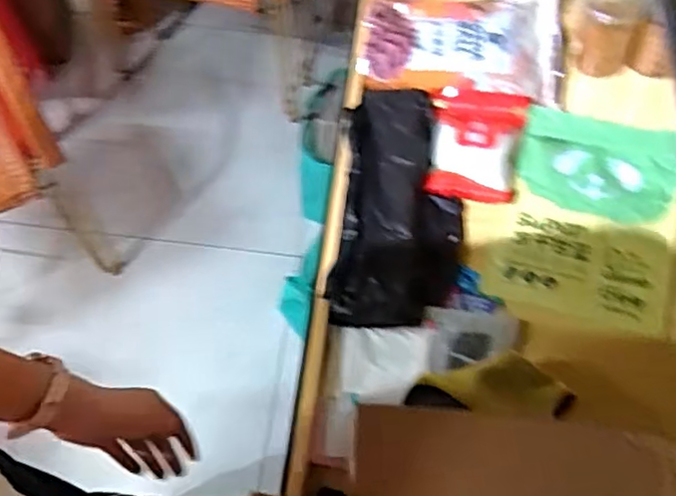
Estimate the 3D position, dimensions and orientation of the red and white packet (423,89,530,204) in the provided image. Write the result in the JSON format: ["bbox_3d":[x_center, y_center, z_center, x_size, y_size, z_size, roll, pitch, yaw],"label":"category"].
[{"bbox_3d":[0.205,-0.155,0.985,0.130,0.032,0.191,12,59,4],"label":"red and white packet"}]

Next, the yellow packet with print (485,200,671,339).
[{"bbox_3d":[0.320,0.027,0.881,0.223,0.029,0.159,17,60,7],"label":"yellow packet with print"}]

